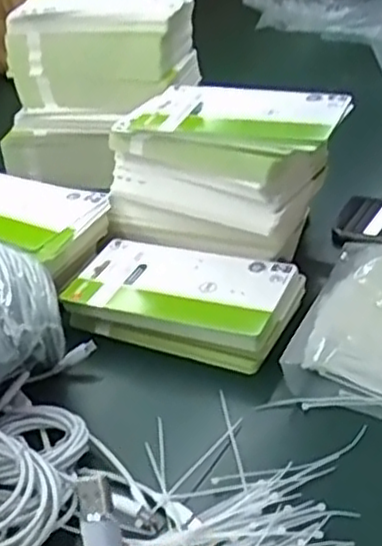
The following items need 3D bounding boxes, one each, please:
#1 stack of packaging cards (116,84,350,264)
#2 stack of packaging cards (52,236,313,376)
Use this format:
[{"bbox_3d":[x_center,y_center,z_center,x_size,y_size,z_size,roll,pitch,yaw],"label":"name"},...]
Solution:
[{"bbox_3d":[0.032,-0.100,0.708,0.202,0.108,0.125,13,37,25],"label":"stack of packaging cards"},{"bbox_3d":[-0.007,0.021,0.651,0.188,0.042,0.109,10,36,22],"label":"stack of packaging cards"}]

